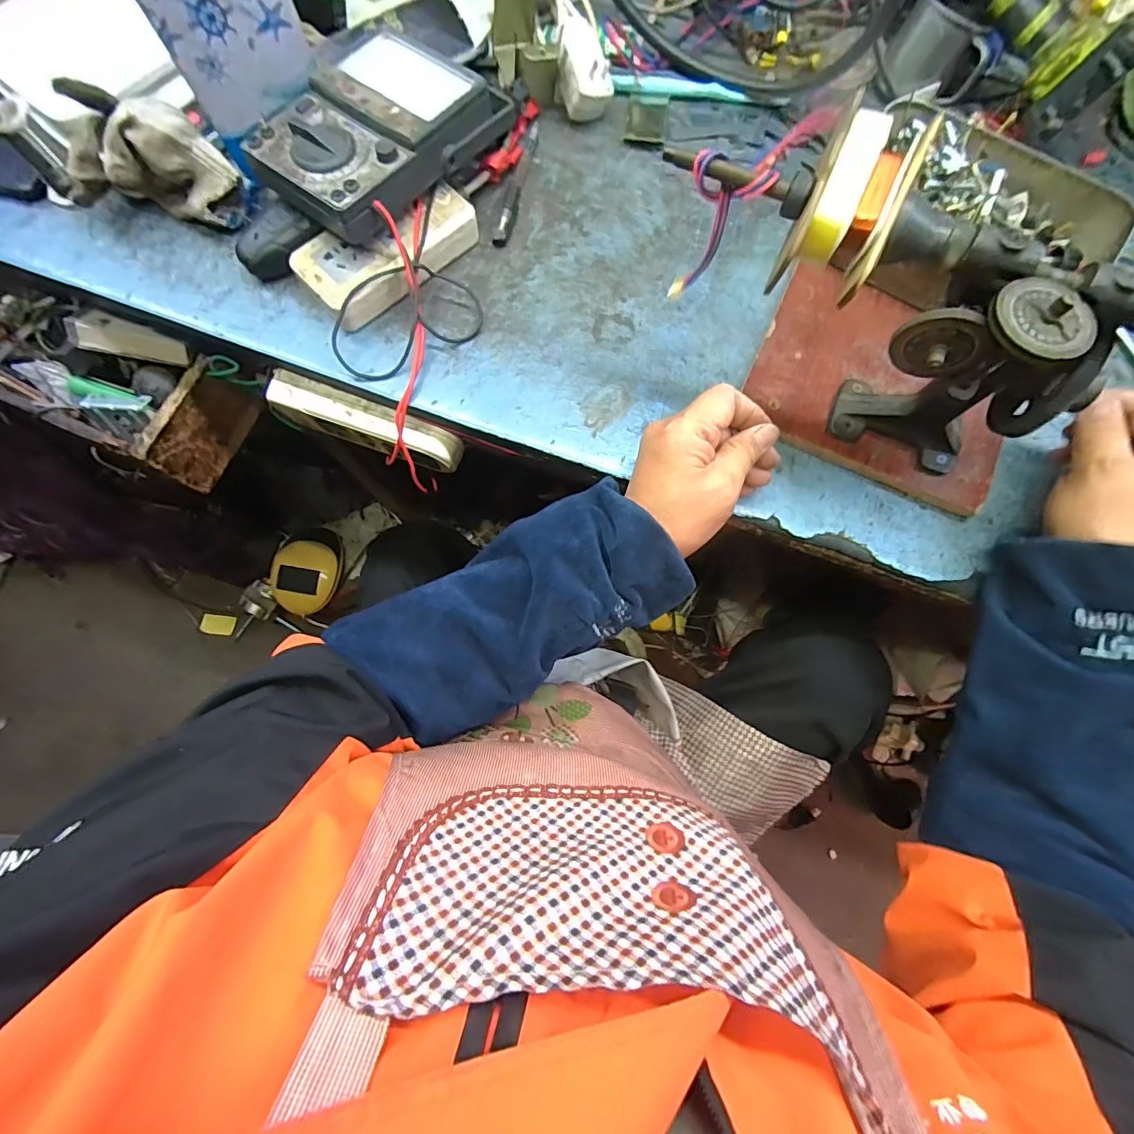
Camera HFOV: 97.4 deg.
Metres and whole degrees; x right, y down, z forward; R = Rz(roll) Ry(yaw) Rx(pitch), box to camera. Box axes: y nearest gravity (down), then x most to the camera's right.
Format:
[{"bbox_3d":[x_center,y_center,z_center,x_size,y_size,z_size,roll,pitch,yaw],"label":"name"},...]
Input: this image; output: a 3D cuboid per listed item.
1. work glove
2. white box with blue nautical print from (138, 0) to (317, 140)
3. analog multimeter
[{"bbox_3d":[-0.343,-0.335,0.413,0.131,0.078,0.067,6,76,0],"label":"work glove"},{"bbox_3d":[-0.245,-0.394,0.366,0.093,0.094,0.023,-33,79,-8],"label":"white box with blue nautical print"},{"bbox_3d":[-0.150,-0.352,0.398,0.121,0.045,0.194,39,79,8],"label":"analog multimeter"}]

